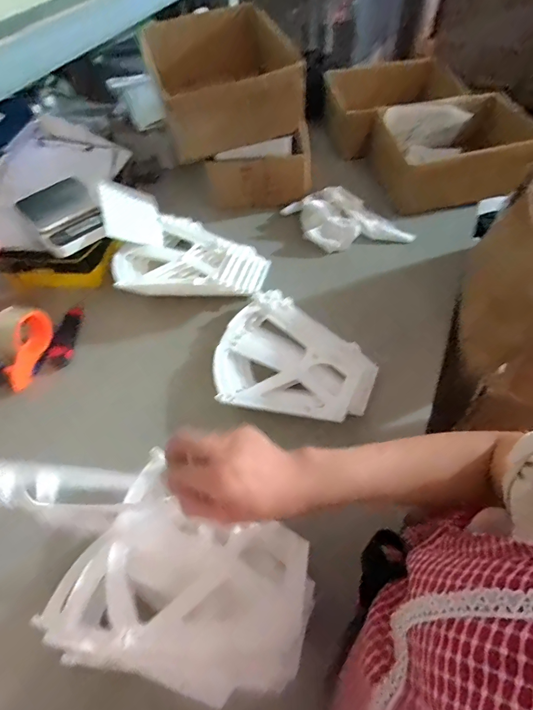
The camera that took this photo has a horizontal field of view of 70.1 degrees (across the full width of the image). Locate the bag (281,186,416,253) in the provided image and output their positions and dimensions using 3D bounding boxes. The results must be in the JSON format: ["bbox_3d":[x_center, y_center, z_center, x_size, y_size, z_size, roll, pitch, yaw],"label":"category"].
[{"bbox_3d":[0.182,-0.322,0.861,0.225,0.059,0.211,-19,57,-8],"label":"bag"}]

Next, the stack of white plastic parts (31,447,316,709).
[{"bbox_3d":[-0.093,0.279,0.449,0.273,0.051,0.217,21,60,17],"label":"stack of white plastic parts"}]

